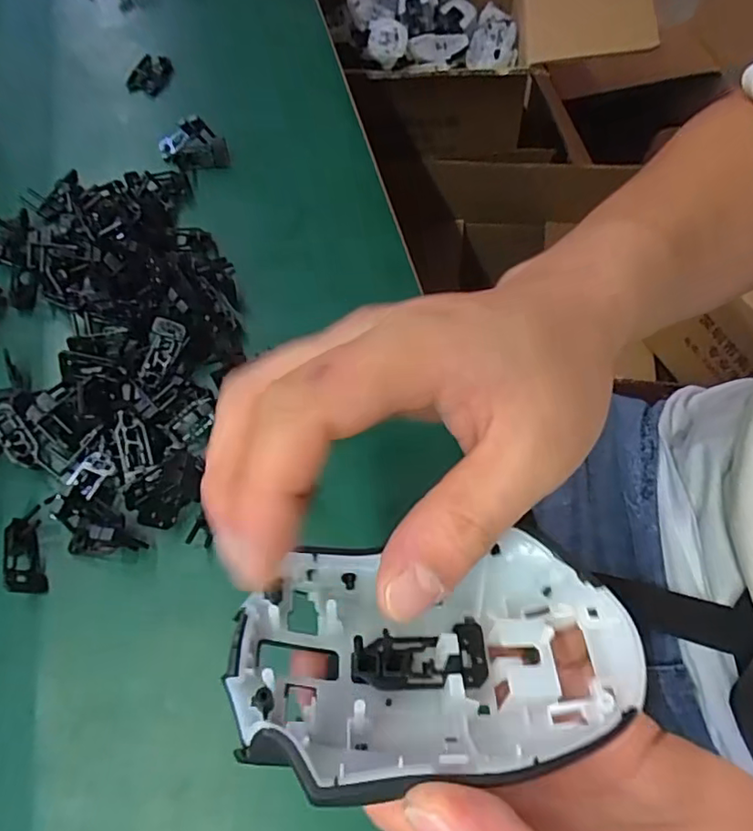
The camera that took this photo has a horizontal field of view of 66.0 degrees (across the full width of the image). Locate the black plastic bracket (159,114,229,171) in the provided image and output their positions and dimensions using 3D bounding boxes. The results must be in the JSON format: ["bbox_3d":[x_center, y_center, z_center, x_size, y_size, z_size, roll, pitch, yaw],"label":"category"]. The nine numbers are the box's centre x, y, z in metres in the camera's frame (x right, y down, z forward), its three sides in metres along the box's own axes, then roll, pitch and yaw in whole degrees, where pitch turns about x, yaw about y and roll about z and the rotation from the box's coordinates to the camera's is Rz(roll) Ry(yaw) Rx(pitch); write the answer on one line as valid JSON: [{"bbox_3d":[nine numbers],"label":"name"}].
[{"bbox_3d":[-0.142,-0.209,0.444,0.050,0.027,0.030,-14,63,-4],"label":"black plastic bracket"}]

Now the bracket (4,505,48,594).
[{"bbox_3d":[-0.183,0.071,0.302,0.016,0.014,0.044,-11,64,-7],"label":"bracket"}]

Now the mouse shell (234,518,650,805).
[{"bbox_3d":[0.017,0.071,0.176,0.114,0.043,0.064,-6,63,-4],"label":"mouse shell"}]

